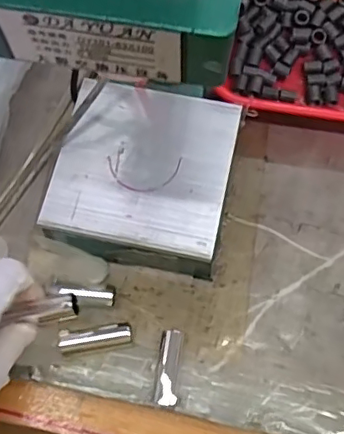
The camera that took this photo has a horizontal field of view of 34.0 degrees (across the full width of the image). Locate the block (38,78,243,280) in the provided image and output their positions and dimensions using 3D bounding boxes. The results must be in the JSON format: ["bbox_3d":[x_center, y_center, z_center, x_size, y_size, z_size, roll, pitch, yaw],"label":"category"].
[{"bbox_3d":[-0.019,-0.029,0.416,0.119,0.055,0.122,12,71,5],"label":"block"}]

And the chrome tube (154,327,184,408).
[{"bbox_3d":[-0.001,0.104,0.387,0.015,0.016,0.050,7,70,3],"label":"chrome tube"}]

